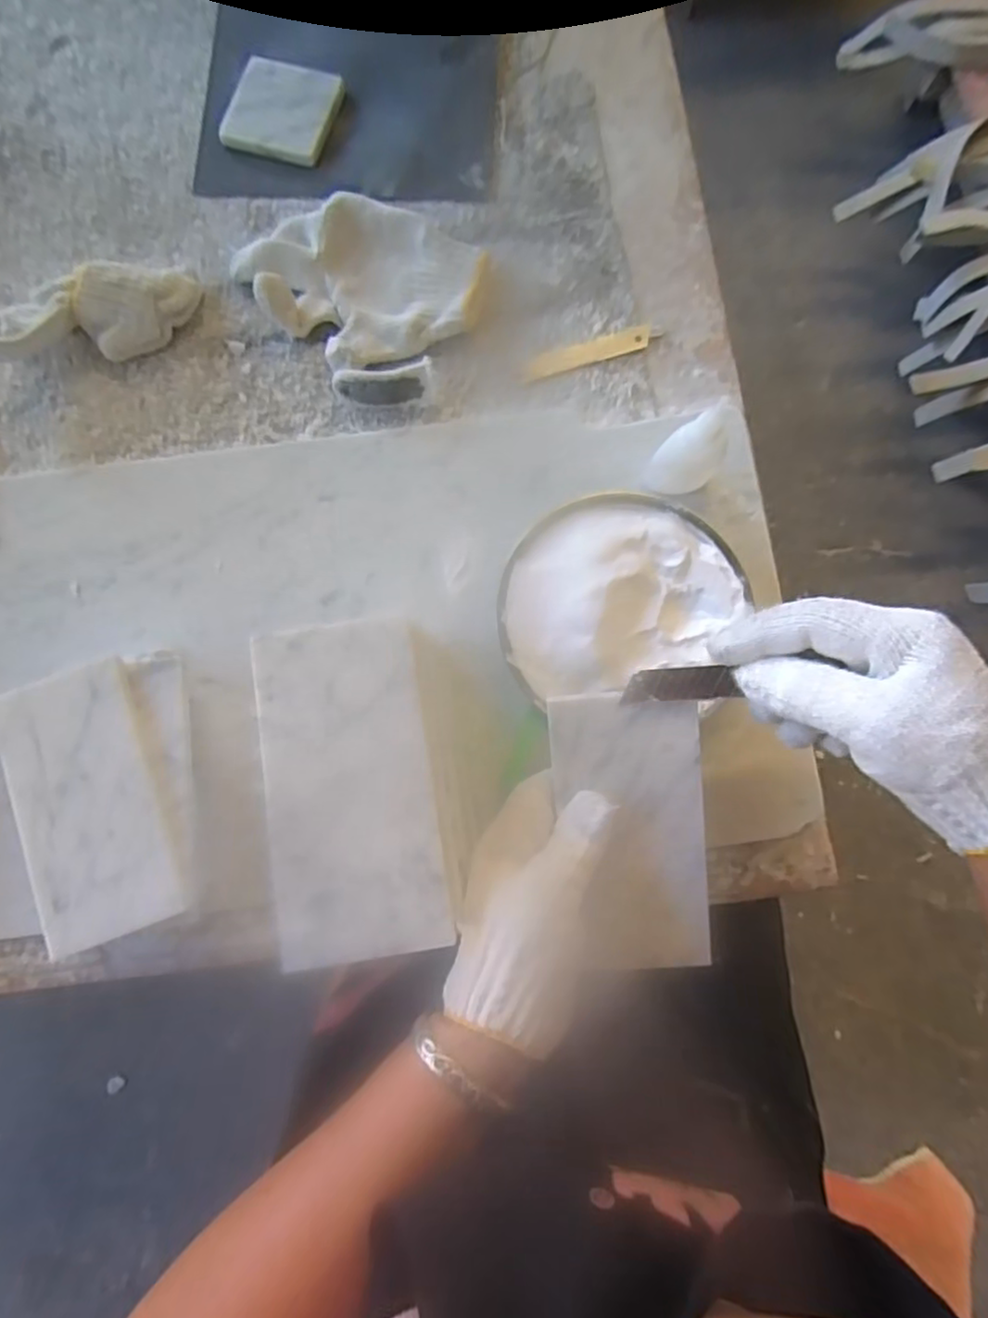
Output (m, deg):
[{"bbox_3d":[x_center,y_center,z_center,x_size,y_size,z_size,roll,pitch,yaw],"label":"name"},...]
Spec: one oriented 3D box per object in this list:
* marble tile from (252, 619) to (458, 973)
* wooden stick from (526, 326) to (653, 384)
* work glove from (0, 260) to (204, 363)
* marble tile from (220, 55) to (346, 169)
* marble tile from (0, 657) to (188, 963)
[{"bbox_3d":[-0.067,0.059,0.298,0.077,0.009,0.150,-9,80,-2],"label":"marble tile"},{"bbox_3d":[0.066,-0.220,0.459,0.095,0.004,0.017,-17,81,-4],"label":"wooden stick"},{"bbox_3d":[-0.279,-0.240,0.448,0.142,0.045,0.049,-15,80,-4],"label":"work glove"},{"bbox_3d":[-0.160,-0.419,0.492,0.078,0.011,0.079,18,80,2],"label":"marble tile"},{"bbox_3d":[-0.232,0.082,0.368,0.080,0.010,0.151,-18,81,-4],"label":"marble tile"}]

